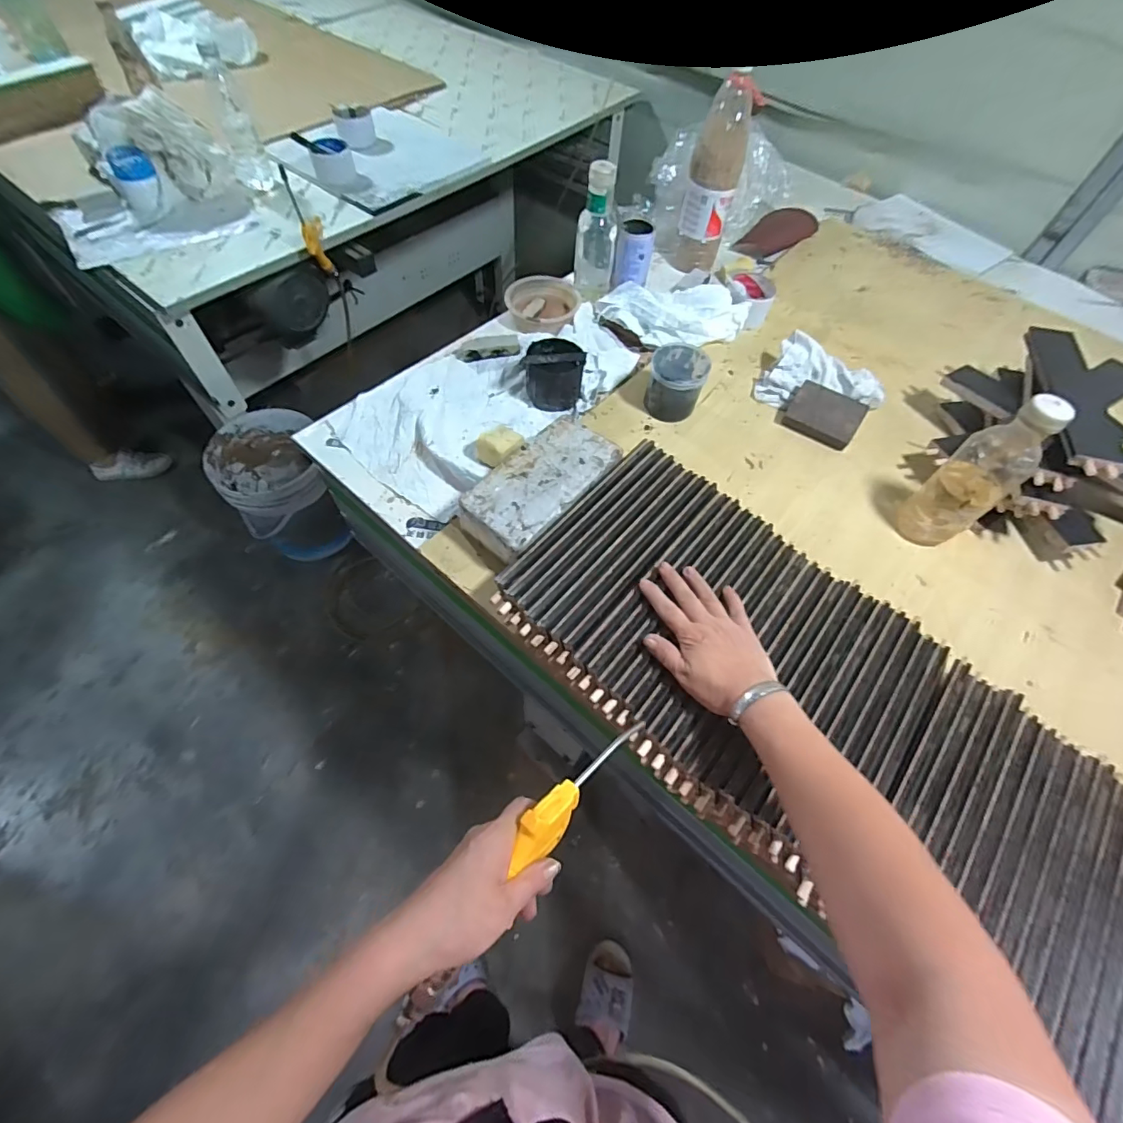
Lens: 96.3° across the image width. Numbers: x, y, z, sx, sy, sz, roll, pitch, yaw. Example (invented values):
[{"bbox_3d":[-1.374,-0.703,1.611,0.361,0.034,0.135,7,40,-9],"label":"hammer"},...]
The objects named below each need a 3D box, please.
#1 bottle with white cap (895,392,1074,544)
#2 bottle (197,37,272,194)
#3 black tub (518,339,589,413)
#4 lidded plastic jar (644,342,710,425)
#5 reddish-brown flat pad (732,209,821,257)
[{"bbox_3d":[0.499,-0.101,0.603,0.072,0.215,0.073,-28,65,-17],"label":"bottle with white cap"},{"bbox_3d":[-0.632,-0.846,0.967,0.067,0.204,0.073,-28,65,-17],"label":"bottle"},{"bbox_3d":[-0.011,-0.285,0.766,0.083,0.070,0.090,1,61,-2],"label":"black tub"},{"bbox_3d":[0.170,-0.265,0.754,0.083,0.080,0.087,12,61,4],"label":"lidded plastic jar"},{"bbox_3d":[0.441,-0.679,1.037,0.155,0.022,0.080,-24,97,13],"label":"reddish-brown flat pad"}]

